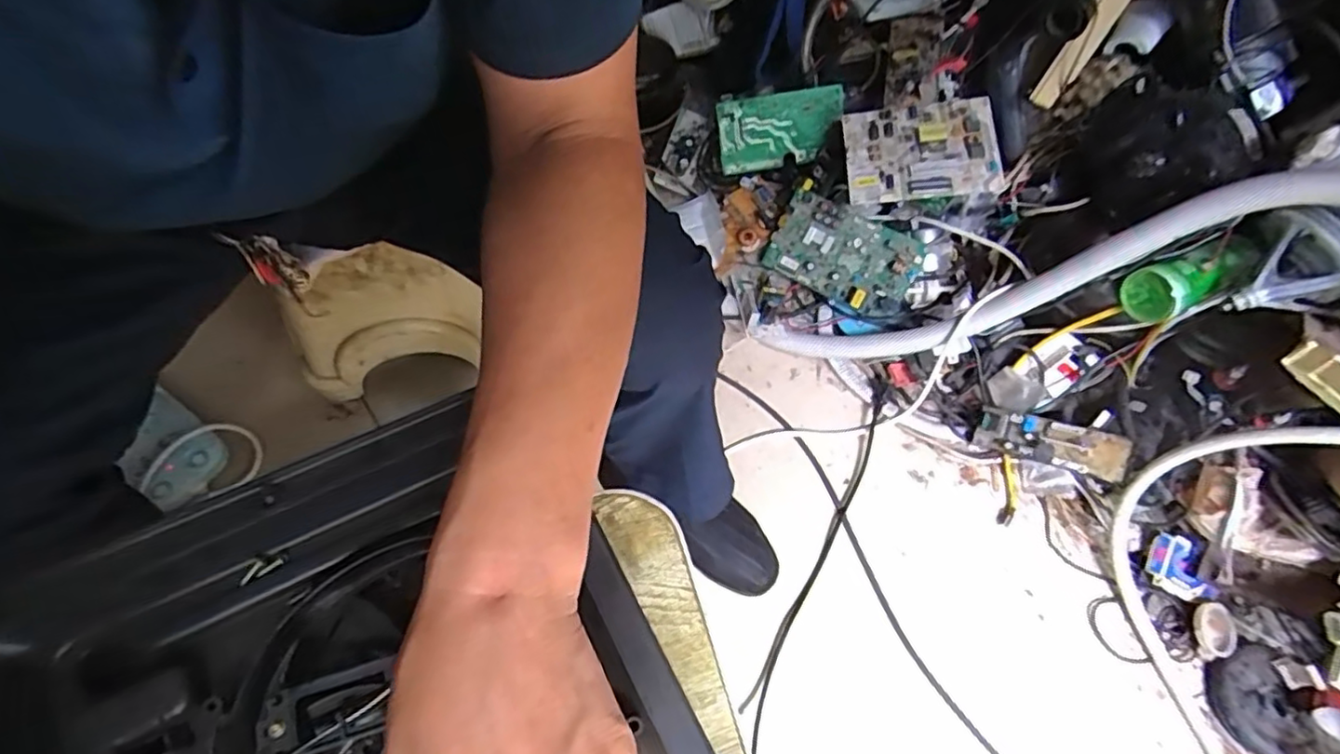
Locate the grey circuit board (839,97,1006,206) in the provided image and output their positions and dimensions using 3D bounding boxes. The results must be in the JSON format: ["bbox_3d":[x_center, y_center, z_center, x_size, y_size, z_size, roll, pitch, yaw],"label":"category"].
[{"bbox_3d":[0.341,-0.312,0.869,0.194,0.019,0.152,-3,70,11],"label":"grey circuit board"}]

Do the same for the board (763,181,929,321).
[{"bbox_3d":[0.252,-0.177,0.936,0.208,0.128,0.021,32,21,11],"label":"board"}]

